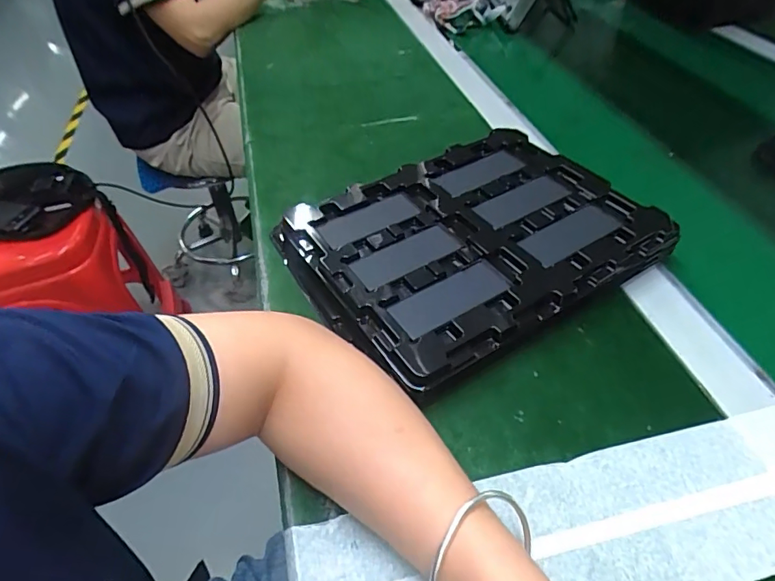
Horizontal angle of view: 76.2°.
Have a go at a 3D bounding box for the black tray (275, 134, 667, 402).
[{"bbox_3d":[0.074,-0.044,0.443,0.290,0.045,0.220,-26,50,-21],"label":"black tray"}]

